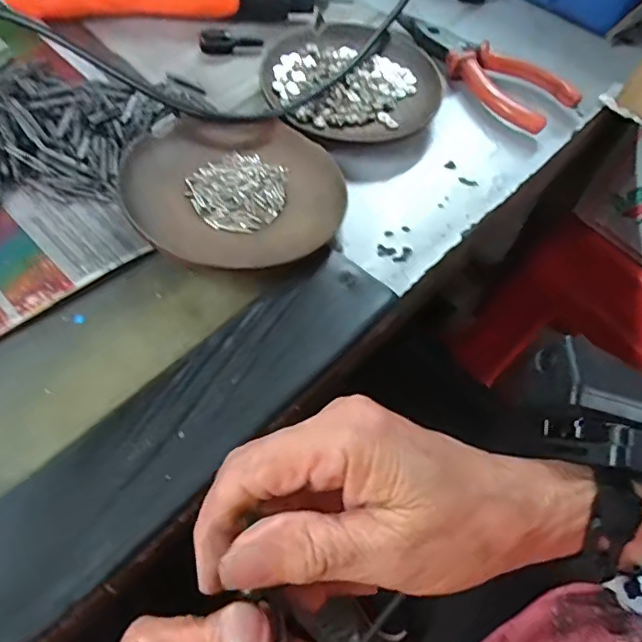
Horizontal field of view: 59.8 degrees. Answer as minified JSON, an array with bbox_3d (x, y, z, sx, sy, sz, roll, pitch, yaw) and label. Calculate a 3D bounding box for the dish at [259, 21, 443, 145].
[{"bbox_3d":[0.019,-0.159,0.363,0.111,0.015,0.112,-4,58,-7],"label":"dish"}]

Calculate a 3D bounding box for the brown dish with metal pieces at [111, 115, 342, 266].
[{"bbox_3d":[-0.046,-0.072,0.298,0.109,0.021,0.108,2,58,-3],"label":"brown dish with metal pieces"}]

